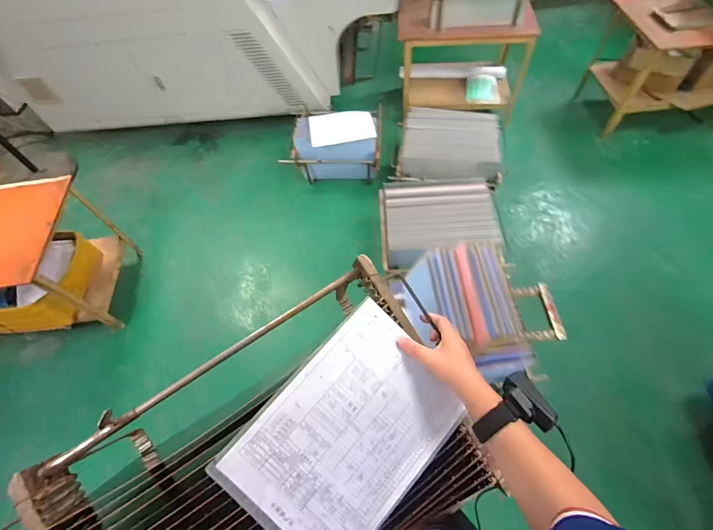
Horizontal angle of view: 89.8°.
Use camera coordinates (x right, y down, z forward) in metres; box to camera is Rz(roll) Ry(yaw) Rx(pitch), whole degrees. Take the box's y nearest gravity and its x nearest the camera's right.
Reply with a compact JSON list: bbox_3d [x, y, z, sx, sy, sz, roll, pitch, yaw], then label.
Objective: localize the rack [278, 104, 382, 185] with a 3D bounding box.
[{"bbox_3d":[-0.100,-0.621,1.840,0.457,0.255,0.327,5,60,7],"label":"rack"}]

